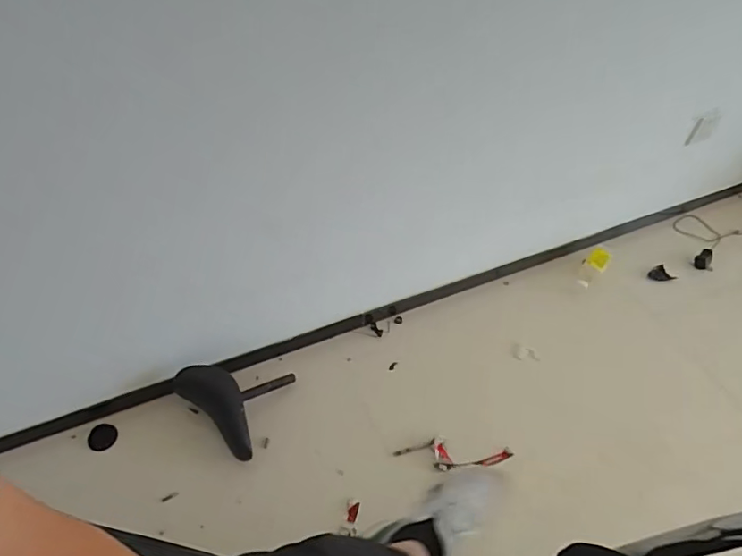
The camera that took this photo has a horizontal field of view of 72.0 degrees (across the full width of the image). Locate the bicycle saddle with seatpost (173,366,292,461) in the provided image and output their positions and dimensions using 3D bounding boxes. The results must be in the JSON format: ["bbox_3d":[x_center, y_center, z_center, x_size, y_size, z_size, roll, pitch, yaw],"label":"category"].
[{"bbox_3d":[-0.268,0.233,1.073,0.220,0.119,0.197,34,55,24],"label":"bicycle saddle with seatpost"}]

